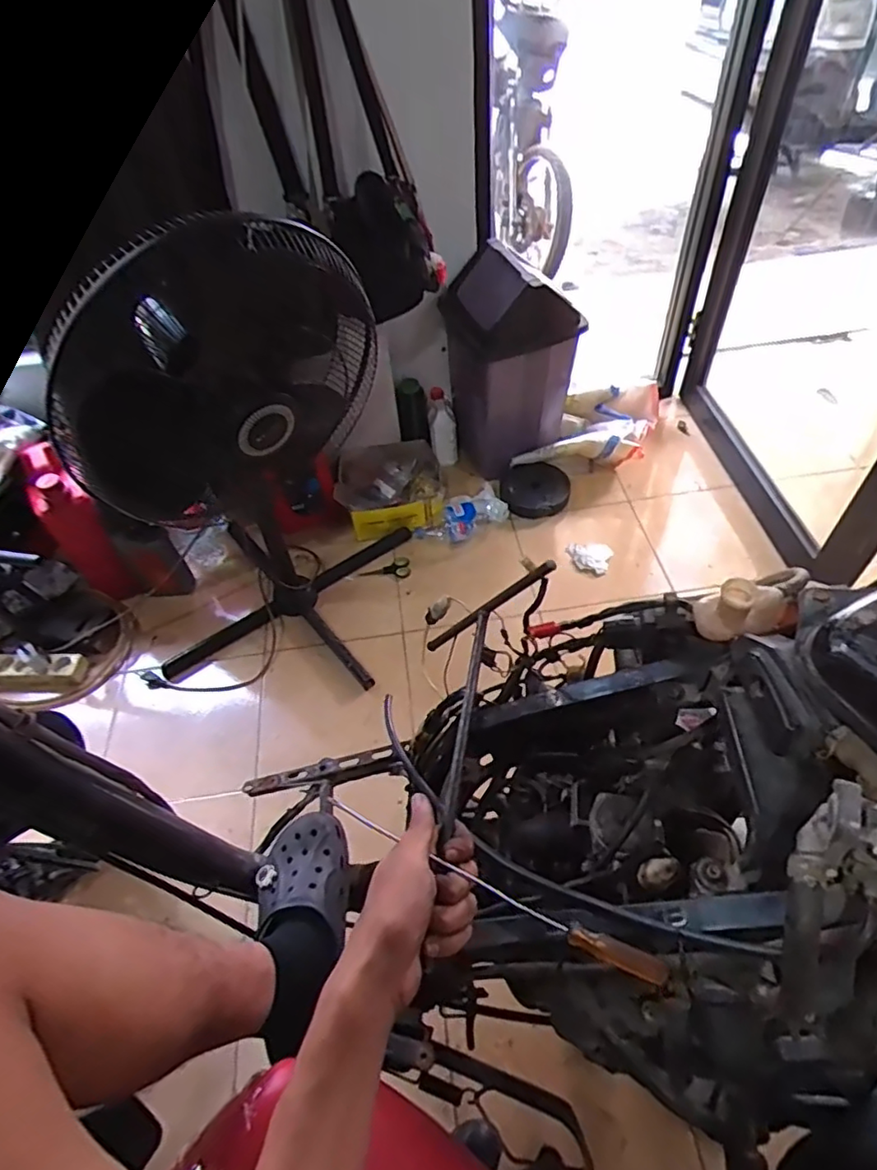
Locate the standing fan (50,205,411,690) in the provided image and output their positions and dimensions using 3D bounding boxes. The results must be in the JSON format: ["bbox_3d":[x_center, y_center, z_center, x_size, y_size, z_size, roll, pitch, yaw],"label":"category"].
[{"bbox_3d":[-0.311,-0.214,1.106,0.520,0.882,0.503,11,53,14],"label":"standing fan"}]

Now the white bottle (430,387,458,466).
[{"bbox_3d":[0.012,-0.417,1.598,0.073,0.203,0.050,-13,24,-5],"label":"white bottle"}]

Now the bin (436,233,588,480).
[{"bbox_3d":[0.172,-0.529,1.457,0.248,0.485,0.234,-19,52,-10],"label":"bin"}]

